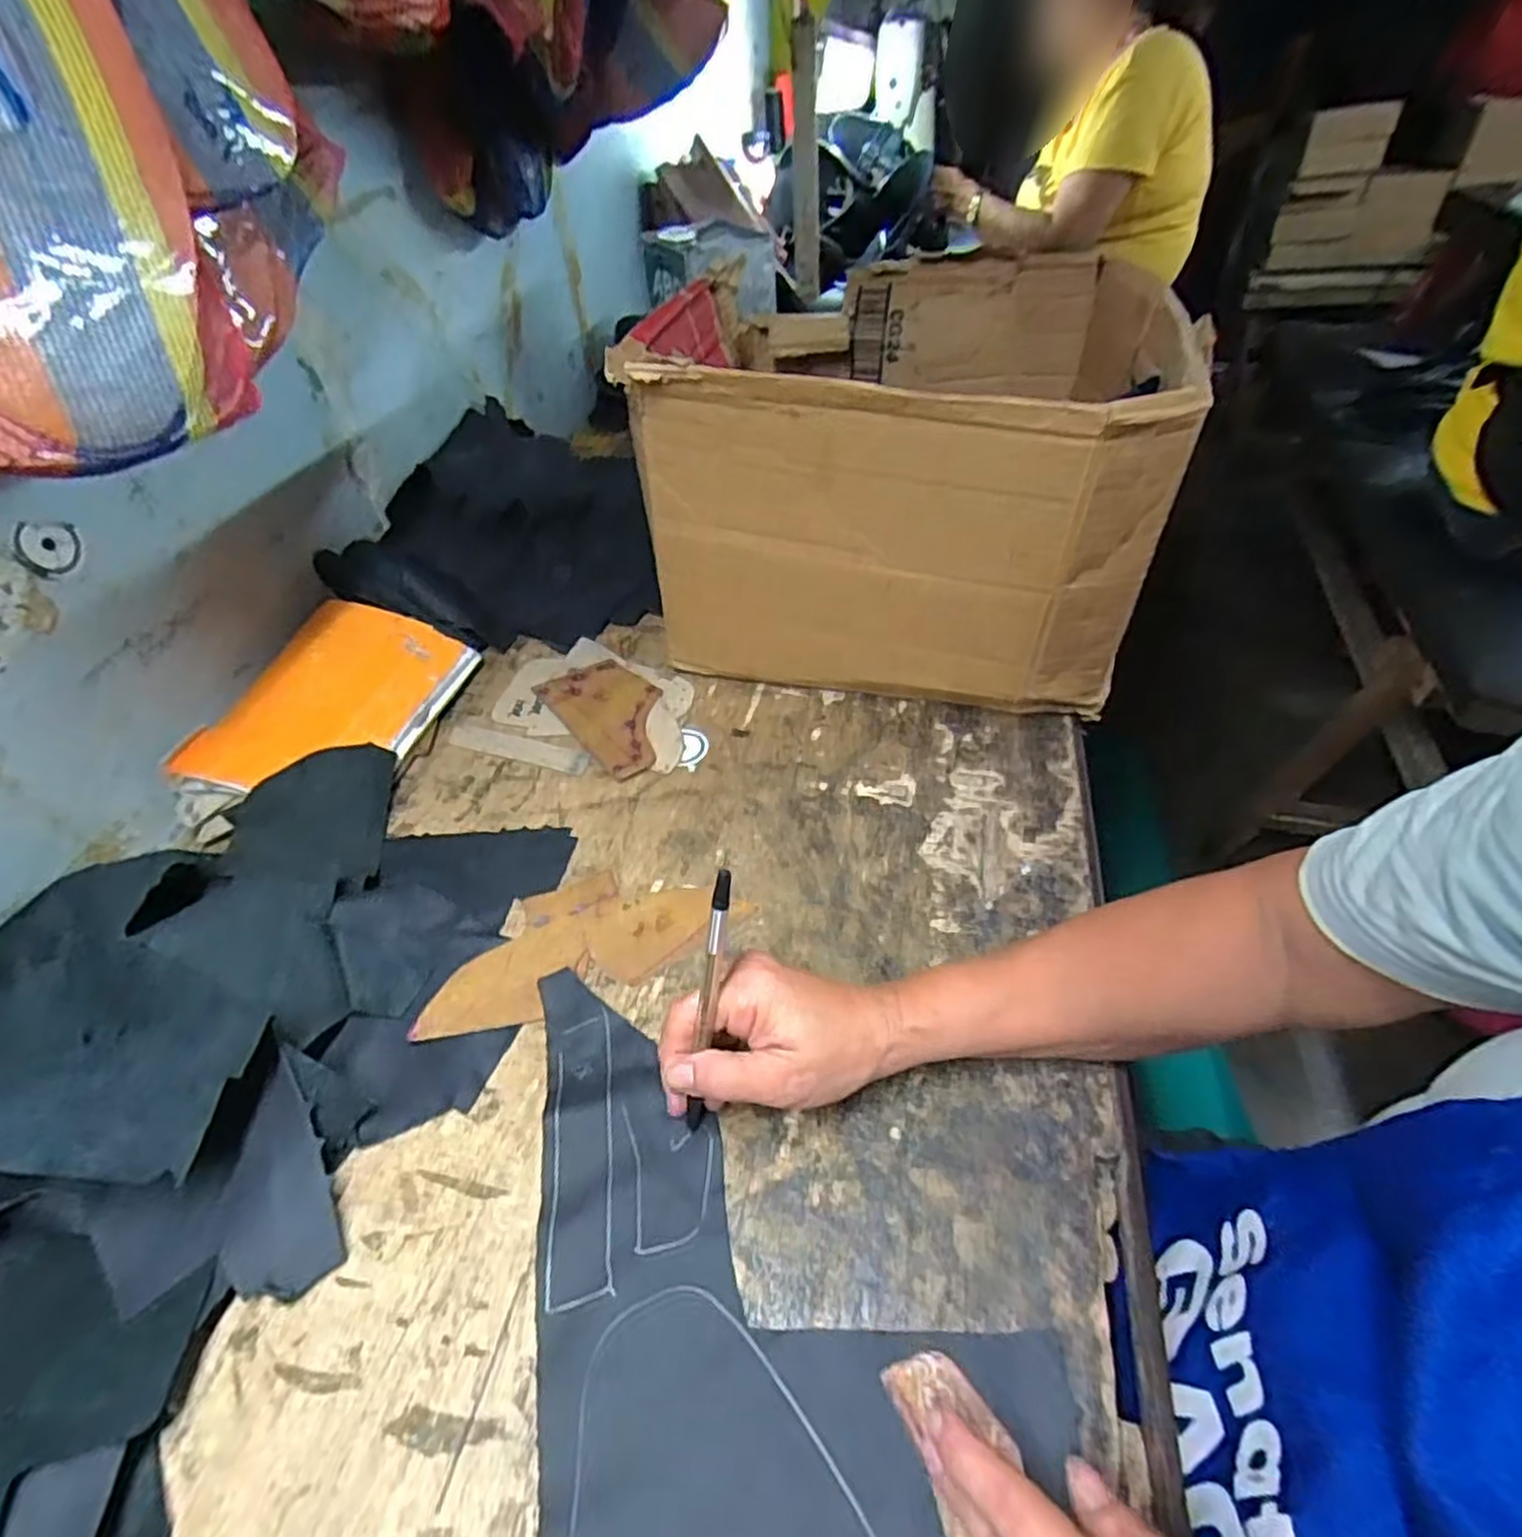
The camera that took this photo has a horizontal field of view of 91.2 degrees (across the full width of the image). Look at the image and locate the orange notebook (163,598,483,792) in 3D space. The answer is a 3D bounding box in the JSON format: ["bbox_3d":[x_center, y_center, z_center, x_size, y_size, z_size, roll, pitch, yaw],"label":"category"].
[{"bbox_3d":[-0.326,-0.055,0.578,0.137,0.015,0.196,19,49,-4],"label":"orange notebook"}]

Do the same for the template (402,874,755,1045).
[{"bbox_3d":[-0.103,0.100,0.446,0.183,0.011,0.083,-12,46,-13],"label":"template"}]

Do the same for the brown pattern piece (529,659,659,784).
[{"bbox_3d":[-0.115,-0.046,0.591,0.074,0.006,0.138,-34,52,-22],"label":"brown pattern piece"}]

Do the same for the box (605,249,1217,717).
[{"bbox_3d":[0.124,-0.271,0.638,0.364,0.249,0.430,10,45,14],"label":"box"}]

